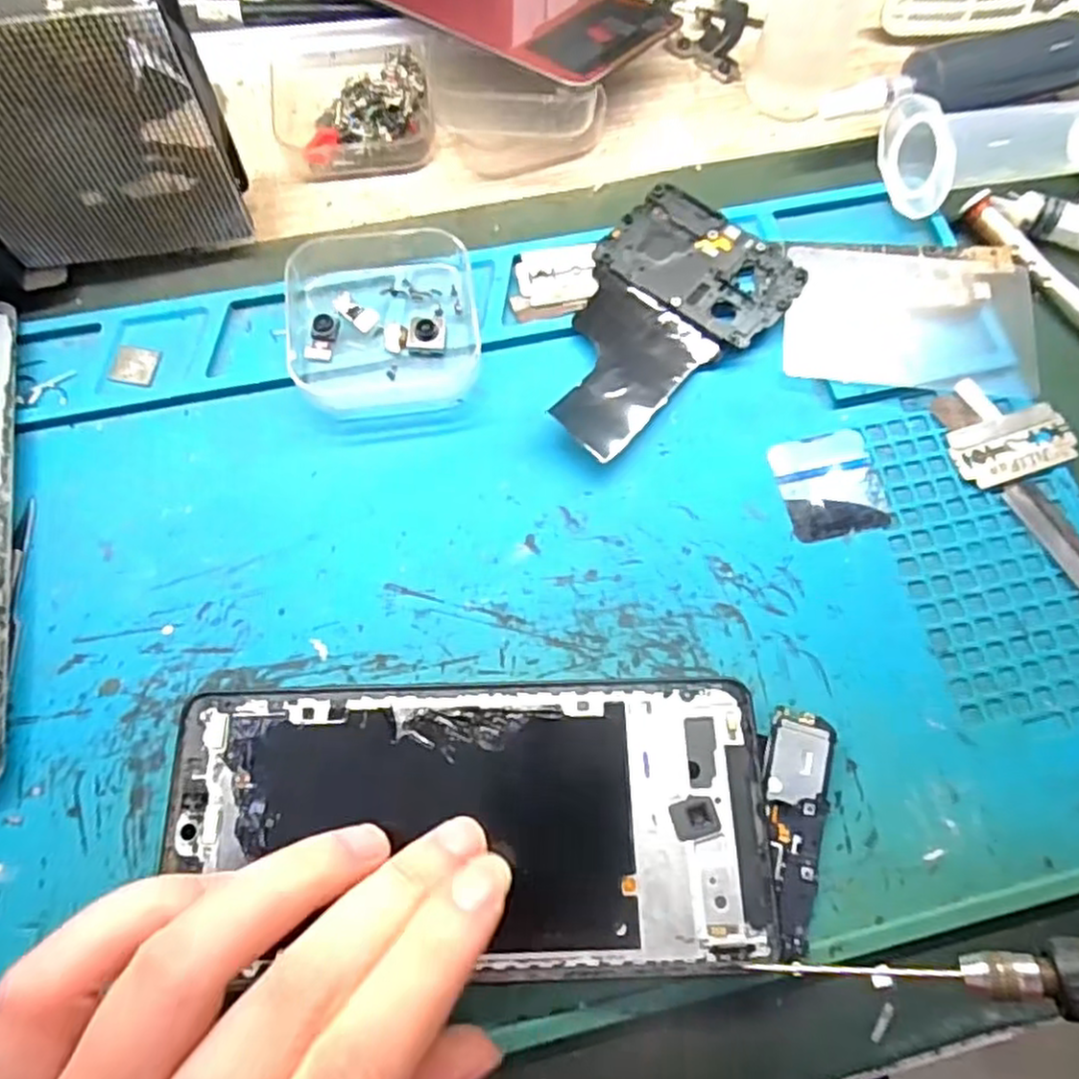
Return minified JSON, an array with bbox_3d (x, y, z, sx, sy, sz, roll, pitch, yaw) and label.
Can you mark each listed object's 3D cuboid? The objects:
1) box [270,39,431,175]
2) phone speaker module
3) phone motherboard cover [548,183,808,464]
[{"bbox_3d":[-0.075,-0.175,0.285,0.063,0.023,0.059,-8,73,-4],"label":"box"},{"bbox_3d":[0.071,0.080,0.199,0.018,0.007,0.062,12,72,2],"label":"phone speaker module"},{"bbox_3d":[0.038,-0.078,0.252,0.066,0.009,0.105,41,76,11],"label":"phone motherboard cover"}]

